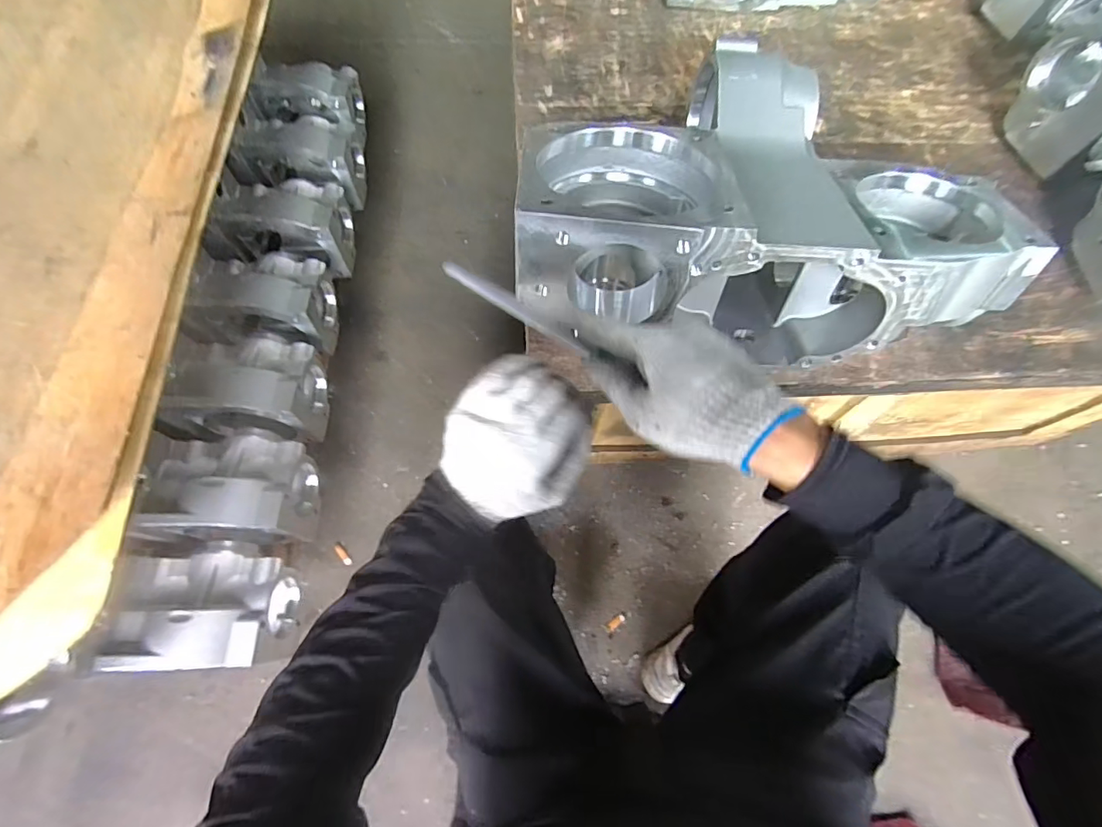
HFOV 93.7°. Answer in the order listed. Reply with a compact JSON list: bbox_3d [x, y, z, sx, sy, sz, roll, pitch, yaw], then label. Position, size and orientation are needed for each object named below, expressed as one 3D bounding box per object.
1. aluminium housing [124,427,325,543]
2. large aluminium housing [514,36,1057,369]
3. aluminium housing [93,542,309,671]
[{"bbox_3d":[-0.455,0.099,0.738,0.202,0.127,0.150,1,68,-3],"label":"aluminium housing"},{"bbox_3d":[0.188,-0.195,0.525,0.451,0.174,0.290,-3,68,-5],"label":"large aluminium housing"},{"bbox_3d":[-0.444,0.246,0.673,0.189,0.107,0.153,0,68,-4],"label":"aluminium housing"}]

